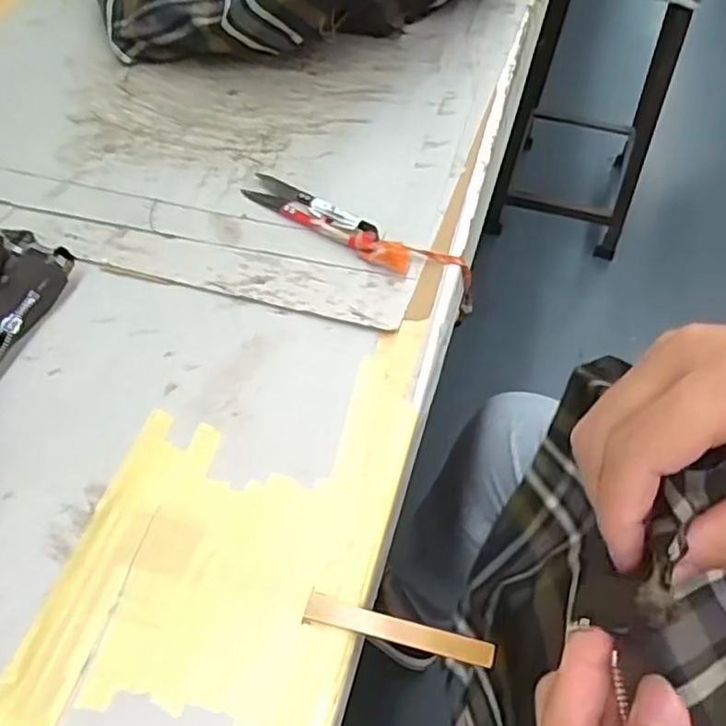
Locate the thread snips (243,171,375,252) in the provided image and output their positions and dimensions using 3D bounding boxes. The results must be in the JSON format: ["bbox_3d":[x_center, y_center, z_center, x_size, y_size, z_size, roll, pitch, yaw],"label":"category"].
[{"bbox_3d":[-0.034,-0.098,0.428,0.104,0.009,0.023,32,63,23],"label":"thread snips"}]

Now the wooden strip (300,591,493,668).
[{"bbox_3d":[0.014,0.112,0.281,0.080,0.005,0.011,13,57,12],"label":"wooden strip"}]

